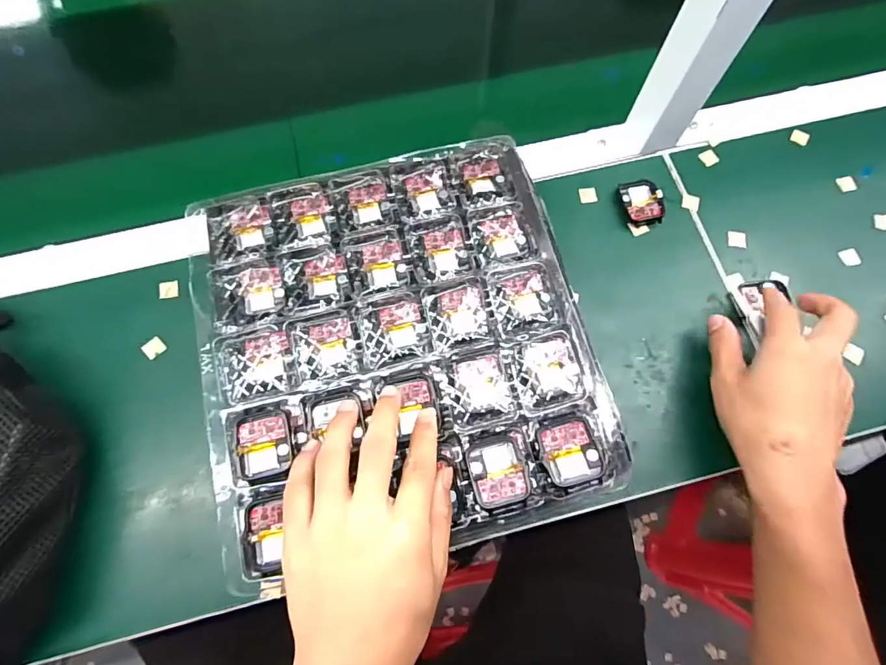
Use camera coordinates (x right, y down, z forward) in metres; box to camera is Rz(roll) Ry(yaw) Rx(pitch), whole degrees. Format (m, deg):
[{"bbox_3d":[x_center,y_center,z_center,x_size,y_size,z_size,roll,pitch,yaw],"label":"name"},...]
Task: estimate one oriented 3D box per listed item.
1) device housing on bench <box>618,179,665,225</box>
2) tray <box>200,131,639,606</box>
[{"bbox_3d":[0.190,-0.125,0.447,0.037,0.012,0.046,-5,73,-1],"label":"device housing on bench"},{"bbox_3d":[-0.035,0.002,0.343,0.268,0.021,0.283,-14,73,-4],"label":"tray"}]

